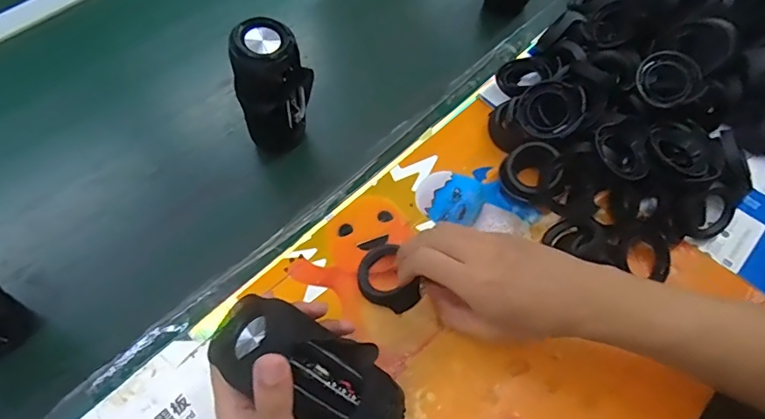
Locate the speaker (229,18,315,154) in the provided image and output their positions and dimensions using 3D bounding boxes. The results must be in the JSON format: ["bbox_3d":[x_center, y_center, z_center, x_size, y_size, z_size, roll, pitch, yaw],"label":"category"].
[{"bbox_3d":[-0.114,-0.126,0.519,0.050,0.142,0.068,32,65,18],"label":"speaker"}]

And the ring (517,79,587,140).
[{"bbox_3d":[0.179,-0.107,0.513,0.070,0.022,0.070,-8,70,22],"label":"ring"}]

